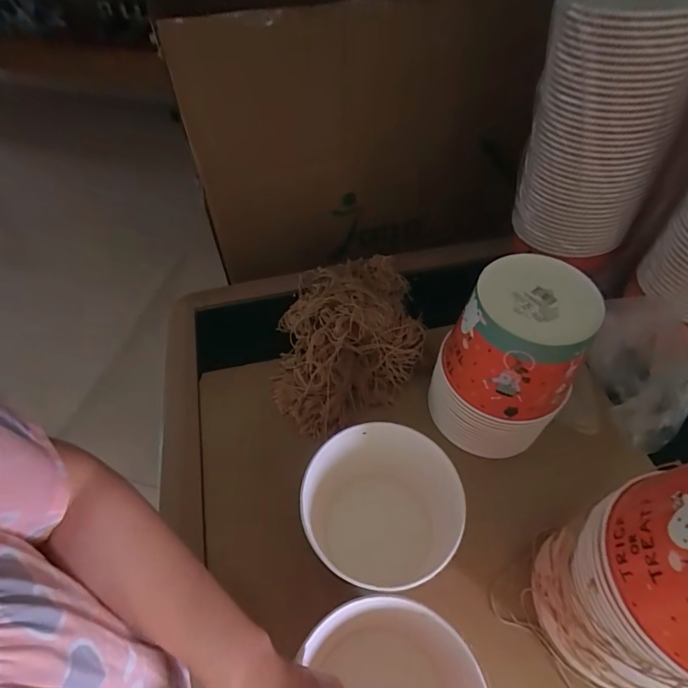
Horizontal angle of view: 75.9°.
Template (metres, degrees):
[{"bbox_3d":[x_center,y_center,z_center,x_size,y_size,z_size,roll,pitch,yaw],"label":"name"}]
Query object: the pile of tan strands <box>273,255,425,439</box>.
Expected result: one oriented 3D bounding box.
[{"bbox_3d":[0.005,-0.033,0.691,0.221,0.082,0.335,-1,54,0],"label":"pile of tan strands"}]

